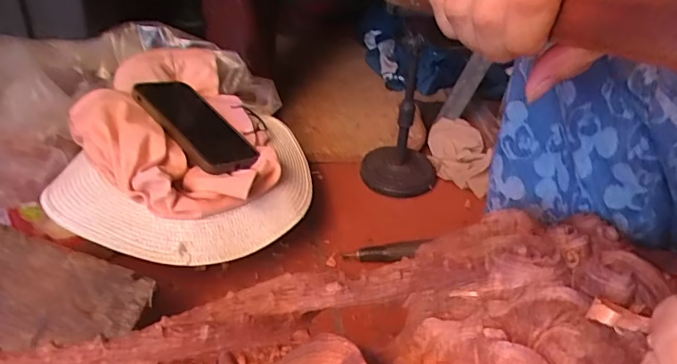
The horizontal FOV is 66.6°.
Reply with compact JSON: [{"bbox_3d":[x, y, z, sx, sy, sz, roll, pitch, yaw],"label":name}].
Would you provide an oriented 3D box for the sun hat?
[{"bbox_3d":[-0.171,-0.048,0.610,0.275,0.108,0.324,2,33,-4],"label":"sun hat"}]

